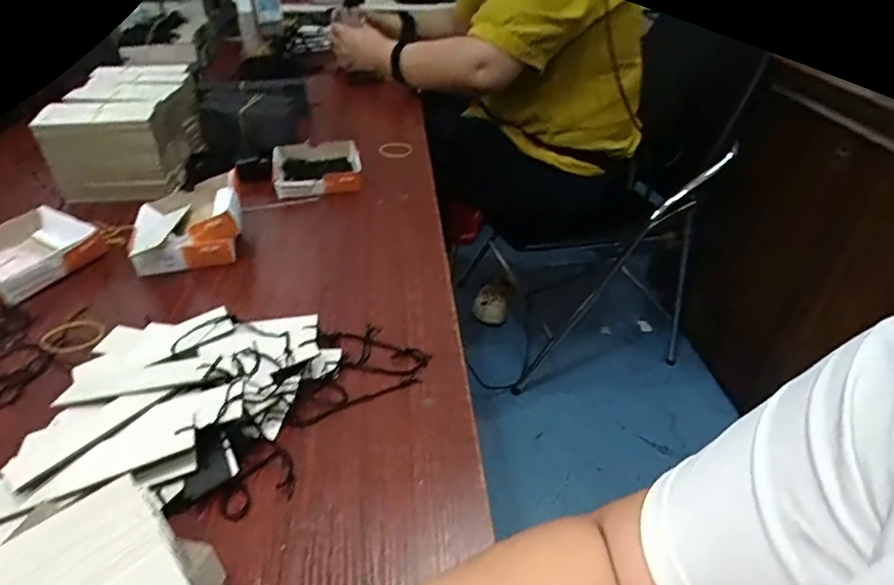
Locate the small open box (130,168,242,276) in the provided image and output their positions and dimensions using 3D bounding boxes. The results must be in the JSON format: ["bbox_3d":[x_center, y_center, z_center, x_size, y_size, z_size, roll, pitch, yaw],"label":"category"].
[{"bbox_3d":[-0.290,-0.080,0.619,0.115,0.064,0.134,-11,40,-16],"label":"small open box"}]

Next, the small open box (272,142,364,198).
[{"bbox_3d":[-0.183,-0.173,0.772,0.119,0.034,0.133,-8,39,-12],"label":"small open box"}]

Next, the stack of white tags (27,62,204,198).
[{"bbox_3d":[-0.427,-0.223,0.758,0.140,0.117,0.216,-3,39,-6],"label":"stack of white tags"}]

